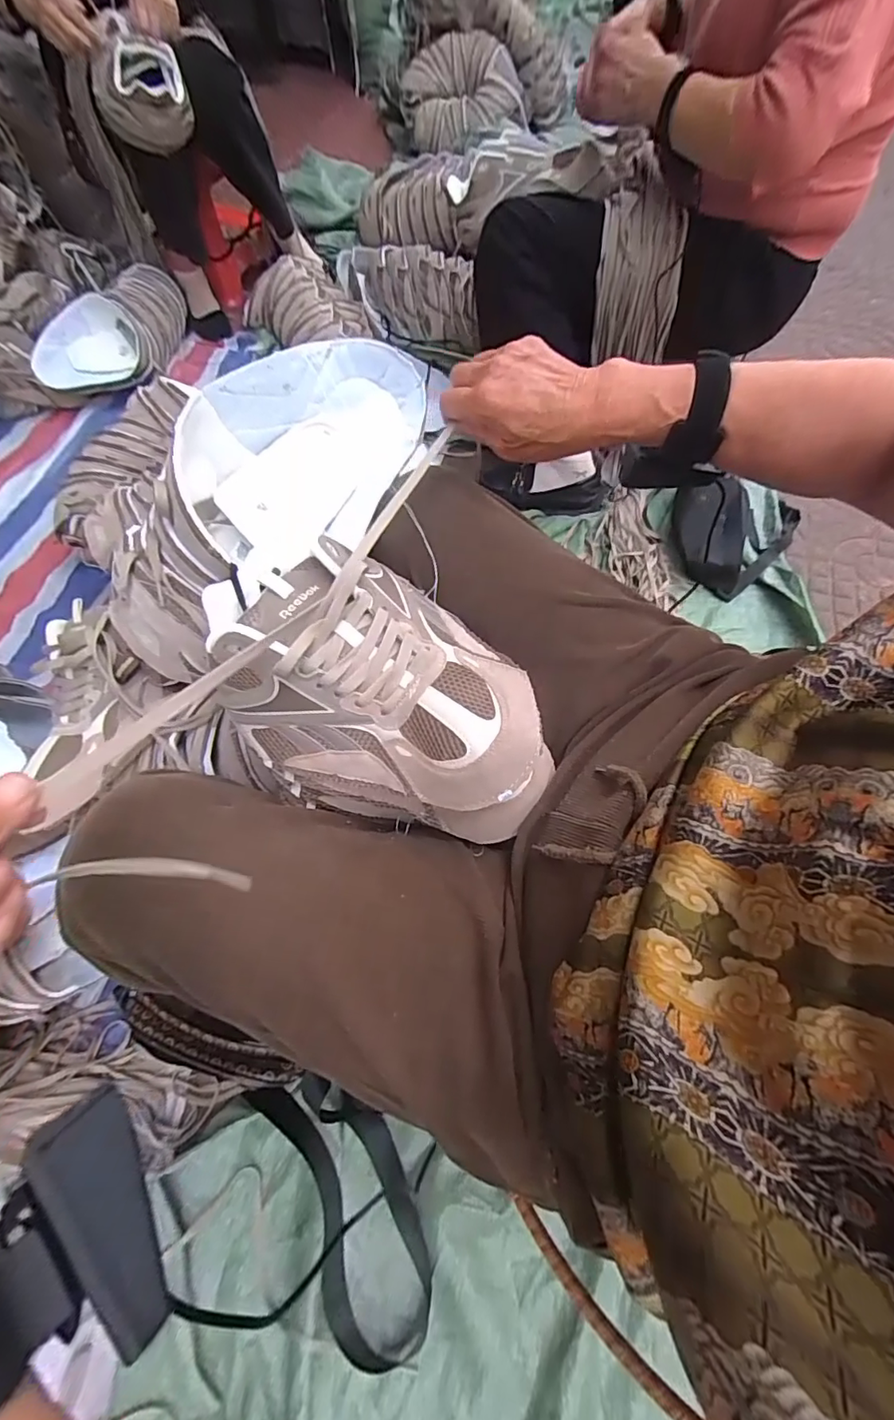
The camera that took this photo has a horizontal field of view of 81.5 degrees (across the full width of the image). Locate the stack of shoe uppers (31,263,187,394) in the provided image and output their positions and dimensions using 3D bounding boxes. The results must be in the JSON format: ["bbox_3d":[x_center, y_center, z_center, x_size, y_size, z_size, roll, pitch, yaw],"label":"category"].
[{"bbox_3d":[-0.753,-0.873,1.206,0.135,0.126,0.404,38,71,20],"label":"stack of shoe uppers"}]

